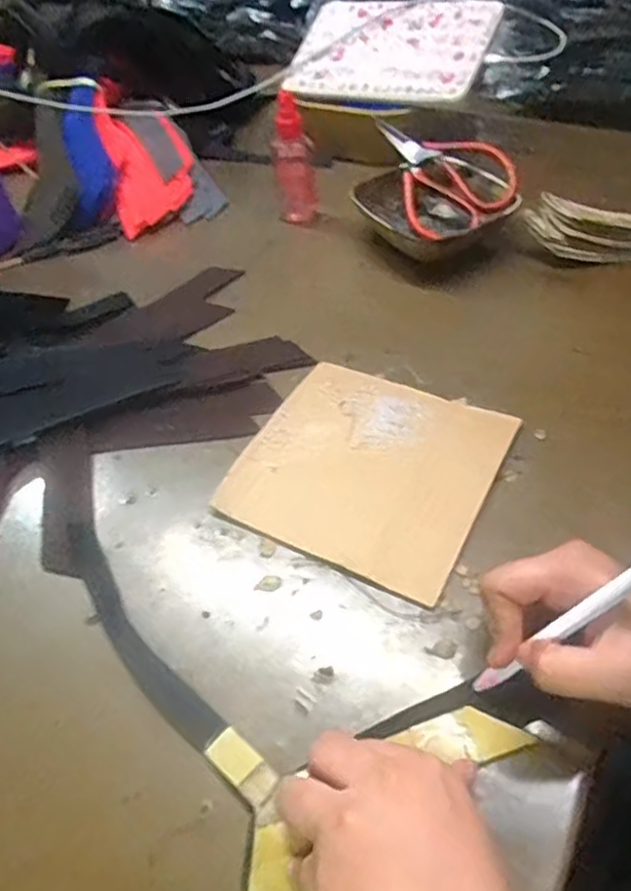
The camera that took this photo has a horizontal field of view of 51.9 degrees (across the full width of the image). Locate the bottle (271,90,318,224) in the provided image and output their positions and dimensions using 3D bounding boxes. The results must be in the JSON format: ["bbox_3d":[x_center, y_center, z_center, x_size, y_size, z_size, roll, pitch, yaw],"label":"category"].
[{"bbox_3d":[-0.021,-0.277,0.627,0.037,0.110,0.031,-7,48,-1],"label":"bottle"}]

